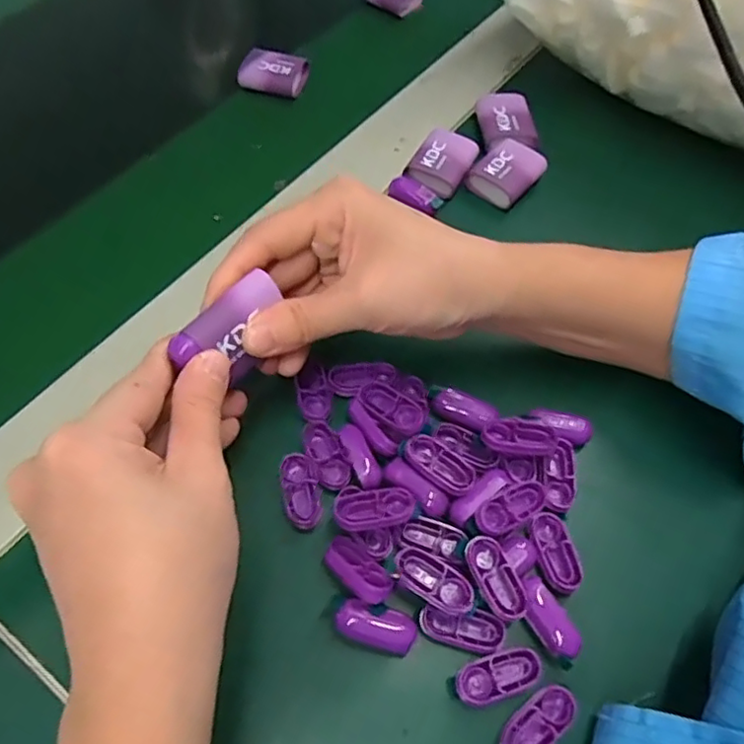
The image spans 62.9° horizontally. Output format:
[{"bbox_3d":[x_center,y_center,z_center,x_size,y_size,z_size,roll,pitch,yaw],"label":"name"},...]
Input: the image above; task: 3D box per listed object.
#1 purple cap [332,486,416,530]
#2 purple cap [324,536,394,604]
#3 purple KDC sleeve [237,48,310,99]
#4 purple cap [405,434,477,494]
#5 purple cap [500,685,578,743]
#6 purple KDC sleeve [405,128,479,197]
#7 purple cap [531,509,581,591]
[{"bbox_3d":[0.001,0.060,0.264,0.035,0.012,0.016,-6,60,-5],"label":"purple cap"},{"bbox_3d":[-0.006,0.081,0.252,0.032,0.007,0.017,39,66,18],"label":"purple cap"},{"bbox_3d":[-0.070,-0.214,0.434,0.048,0.013,0.031,16,61,8],"label":"purple KDC sleeve"},{"bbox_3d":[0.030,0.042,0.274,0.033,0.011,0.017,33,64,17],"label":"purple cap"},{"bbox_3d":[0.064,0.136,0.235,0.035,0.010,0.015,-33,66,-19],"label":"purple cap"},{"bbox_3d":[0.043,-0.131,0.379,0.034,0.015,0.046,24,62,12],"label":"purple KDC sleeve"},{"bbox_3d":[0.080,0.079,0.267,0.015,0.011,0.033,-11,60,-8],"label":"purple cap"}]

